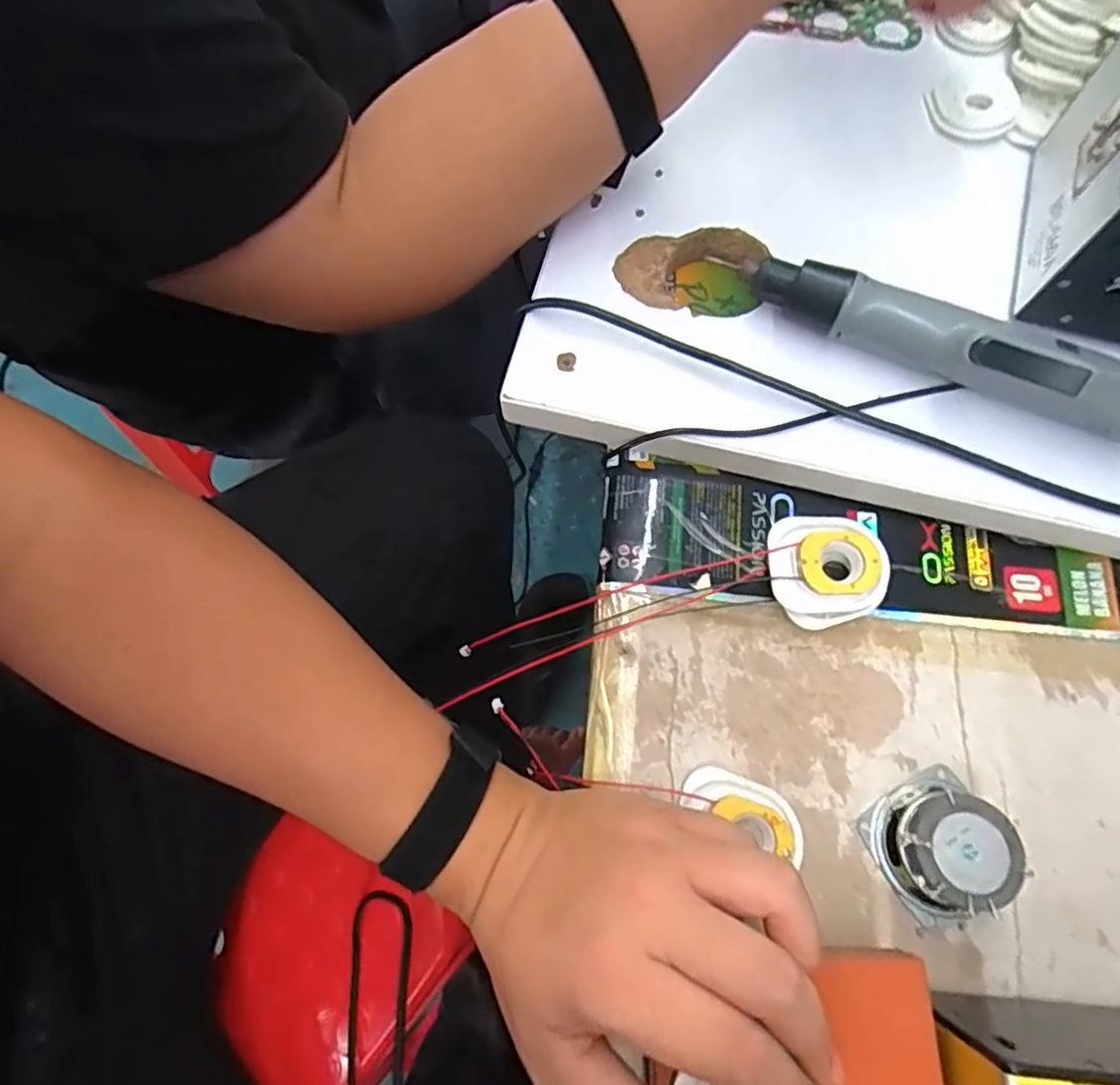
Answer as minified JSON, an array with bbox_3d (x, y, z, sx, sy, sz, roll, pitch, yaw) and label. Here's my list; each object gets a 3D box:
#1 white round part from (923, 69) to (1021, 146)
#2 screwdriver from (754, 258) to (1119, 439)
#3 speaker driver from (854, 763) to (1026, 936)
[{"bbox_3d":[0.250,-0.265,0.391,0.051,0.007,0.056,0,72,1],"label":"white round part"},{"bbox_3d":[0.195,-0.095,0.320,0.199,0.047,0.029,26,74,10],"label":"screwdriver"},{"bbox_3d":[0.171,0.136,0.284,0.052,0.029,0.055,-26,73,-7],"label":"speaker driver"}]

